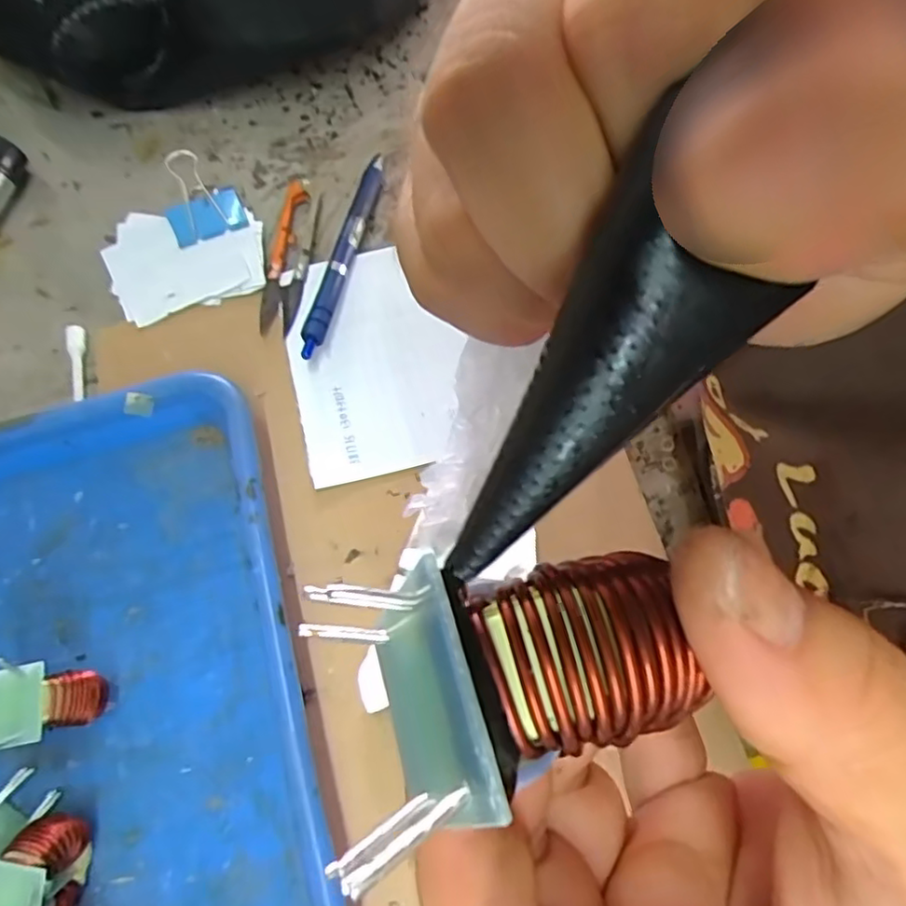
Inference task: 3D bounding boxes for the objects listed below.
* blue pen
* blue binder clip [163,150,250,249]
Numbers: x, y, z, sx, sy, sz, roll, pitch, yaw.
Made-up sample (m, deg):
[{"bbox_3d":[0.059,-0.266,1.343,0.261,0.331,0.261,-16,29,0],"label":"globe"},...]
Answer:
[{"bbox_3d":[-0.059,-0.112,0.356,0.013,0.014,0.137,11,66,5],"label":"blue pen"},{"bbox_3d":[-0.142,-0.142,0.364,0.041,0.033,0.040,-22,71,-7],"label":"blue binder clip"}]

